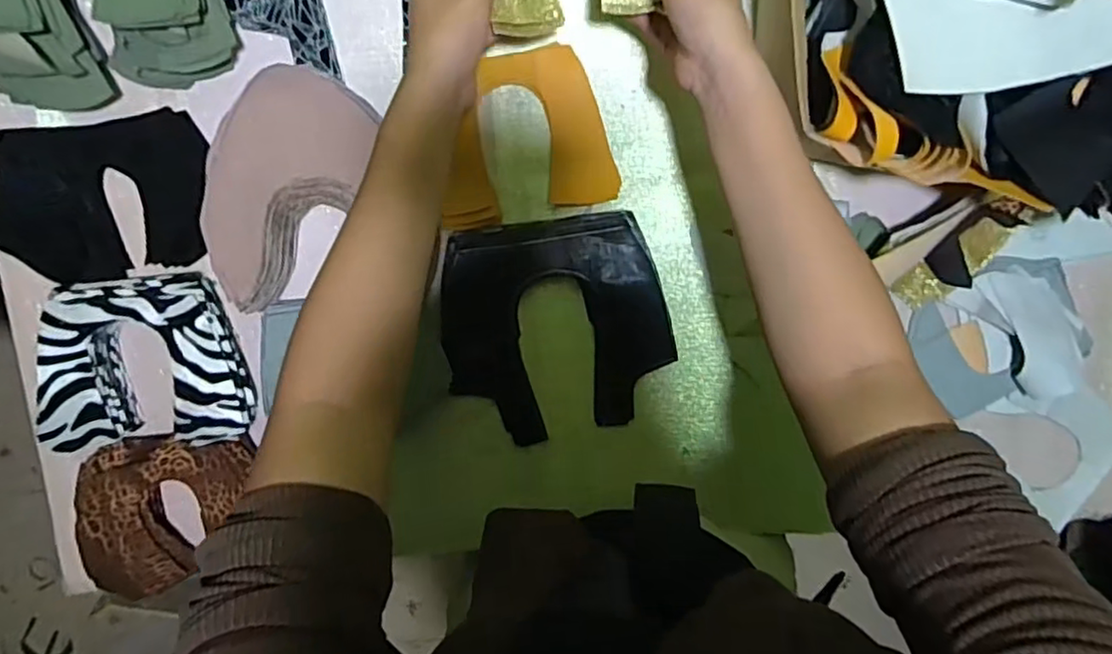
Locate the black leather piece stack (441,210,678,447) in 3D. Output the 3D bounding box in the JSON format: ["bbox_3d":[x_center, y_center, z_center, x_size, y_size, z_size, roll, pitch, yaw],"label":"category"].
[{"bbox_3d":[0.000,0.003,0.544,0.187,0.018,0.185,-7,99,0],"label":"black leather piece stack"}]

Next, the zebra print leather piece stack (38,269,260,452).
[{"bbox_3d":[-0.335,0.028,0.523,0.161,0.034,0.136,-1,99,-1],"label":"zebra print leather piece stack"}]

